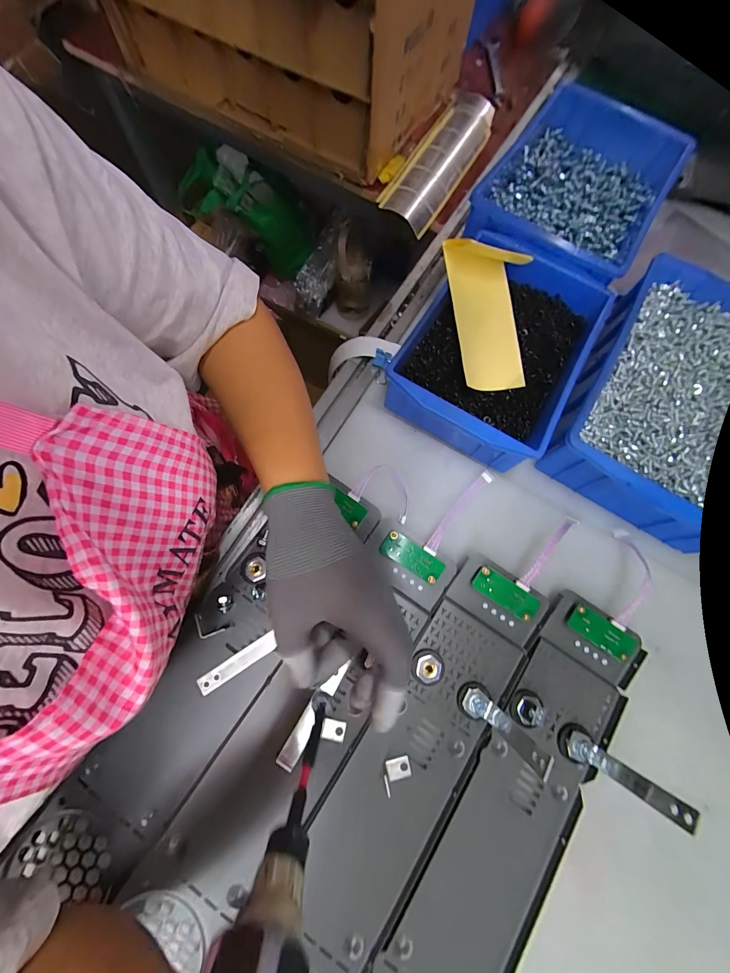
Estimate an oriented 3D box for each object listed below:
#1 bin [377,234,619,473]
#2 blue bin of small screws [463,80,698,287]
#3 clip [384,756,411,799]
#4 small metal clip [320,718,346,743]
[{"bbox_3d":[0.146,-0.154,0.396,0.176,0.073,0.243,32,74,7],"label":"bin"},{"bbox_3d":[0.262,-0.371,0.449,0.193,0.060,0.258,32,74,7],"label":"blue bin of small screws"},{"bbox_3d":[0.028,0.247,0.301,0.024,0.020,0.016,-18,74,-8],"label":"clip"},{"bbox_3d":[-0.028,0.217,0.312,0.021,0.004,0.017,11,72,0],"label":"small metal clip"}]

